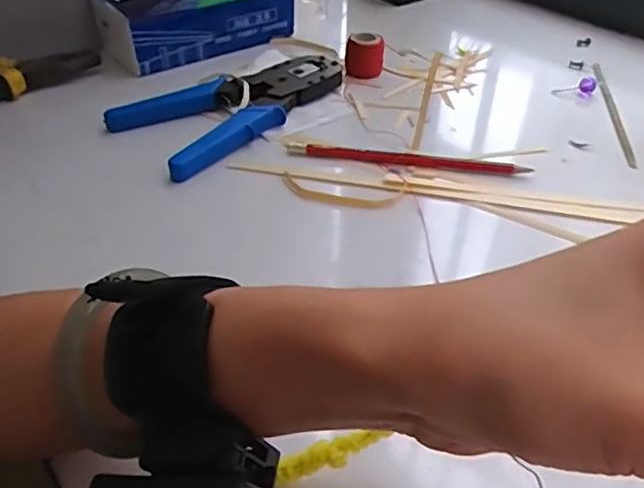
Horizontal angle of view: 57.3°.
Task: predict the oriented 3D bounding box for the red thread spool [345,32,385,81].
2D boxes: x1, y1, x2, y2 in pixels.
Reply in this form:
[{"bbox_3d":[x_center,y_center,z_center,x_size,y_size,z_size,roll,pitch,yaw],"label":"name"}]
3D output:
[{"bbox_3d":[0.039,-0.173,0.543,0.034,0.034,0.028,4,40,5],"label":"red thread spool"}]

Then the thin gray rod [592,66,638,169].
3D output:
[{"bbox_3d":[0.243,-0.114,0.496,0.008,0.006,0.185,8,40,10],"label":"thin gray rod"}]

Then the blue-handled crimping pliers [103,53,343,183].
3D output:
[{"bbox_3d":[-0.064,-0.116,0.484,0.193,0.025,0.101,-30,48,-31],"label":"blue-handled crimping pliers"}]

